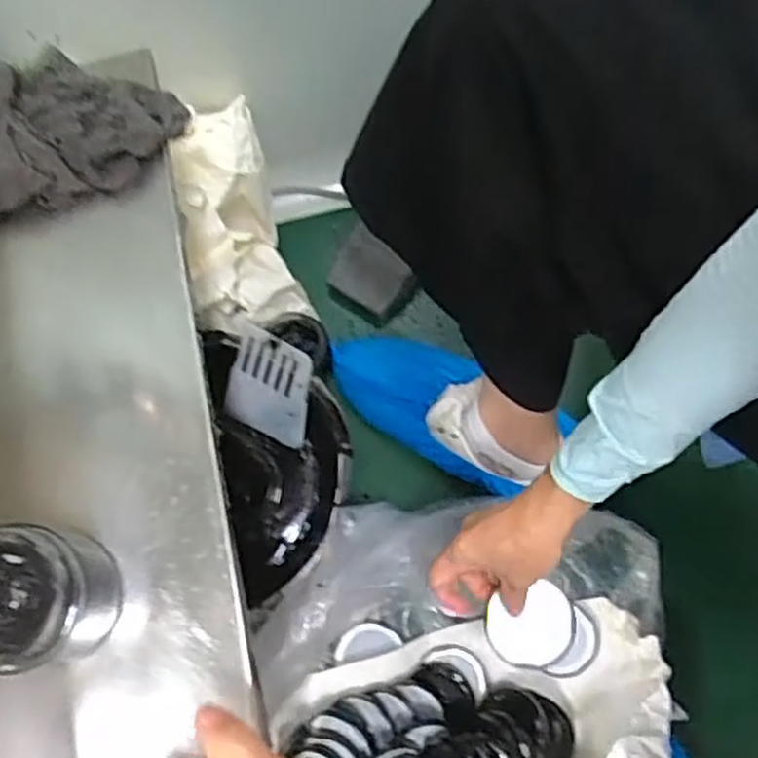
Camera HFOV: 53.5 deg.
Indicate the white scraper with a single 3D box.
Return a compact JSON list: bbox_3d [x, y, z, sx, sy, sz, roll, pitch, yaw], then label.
[{"bbox_3d":[-0.100,0.010,0.701,0.083,0.106,0.005,26,31,12],"label":"white scraper"}]

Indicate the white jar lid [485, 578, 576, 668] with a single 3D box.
[{"bbox_3d":[0.111,0.180,0.552,0.061,0.007,0.056,5,73,4],"label":"white jar lid"}]

